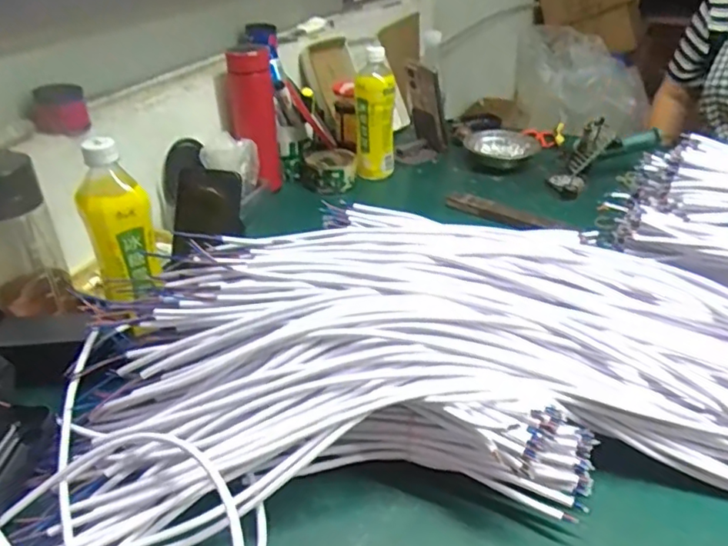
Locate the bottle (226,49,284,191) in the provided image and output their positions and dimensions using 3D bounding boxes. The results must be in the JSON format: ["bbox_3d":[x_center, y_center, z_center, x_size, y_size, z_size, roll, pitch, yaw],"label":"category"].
[{"bbox_3d":[-0.159,-0.217,0.848,0.068,0.196,0.071,-6,35,-10],"label":"bottle"}]

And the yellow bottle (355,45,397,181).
[{"bbox_3d":[0.019,-0.247,0.932,0.059,0.204,0.057,2,34,3],"label":"yellow bottle"}]

